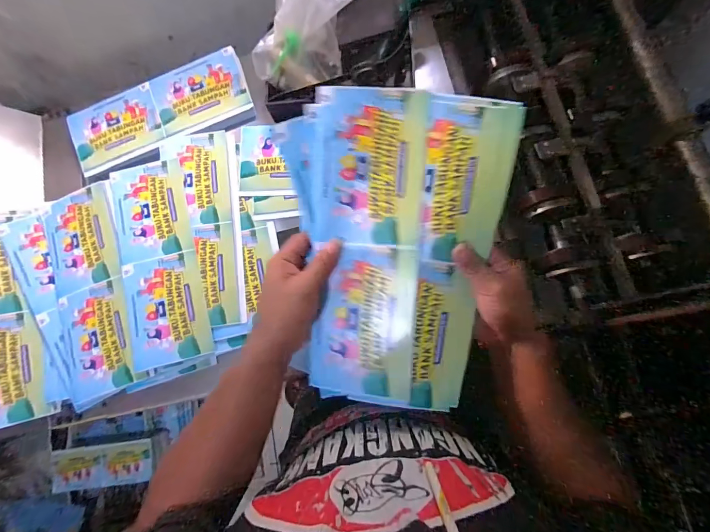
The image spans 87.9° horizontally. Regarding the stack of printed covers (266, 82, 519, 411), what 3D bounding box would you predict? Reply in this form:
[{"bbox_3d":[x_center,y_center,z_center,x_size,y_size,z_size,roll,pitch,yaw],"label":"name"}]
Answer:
[{"bbox_3d":[0.032,-0.015,0.372,0.214,0.023,0.307,7,95,7],"label":"stack of printed covers"}]

